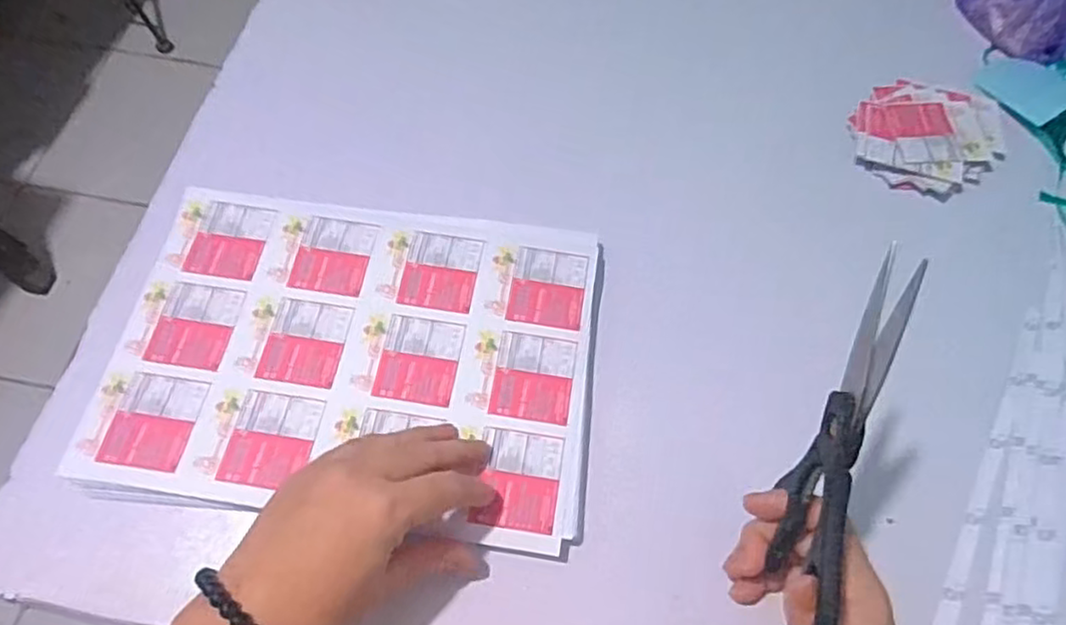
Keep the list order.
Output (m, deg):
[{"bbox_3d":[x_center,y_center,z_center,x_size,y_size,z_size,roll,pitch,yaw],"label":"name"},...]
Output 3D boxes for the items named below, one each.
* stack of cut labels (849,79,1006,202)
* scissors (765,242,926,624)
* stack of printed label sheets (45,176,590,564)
[{"bbox_3d":[0.319,-0.146,0.546,0.104,0.020,0.126,42,70,18],"label":"stack of cut labels"},{"bbox_3d":[0.138,0.065,0.315,0.010,0.072,0.182,12,96,5],"label":"scissors"},{"bbox_3d":[-0.112,0.023,0.438,0.297,0.009,0.216,7,63,2],"label":"stack of printed label sheets"}]

